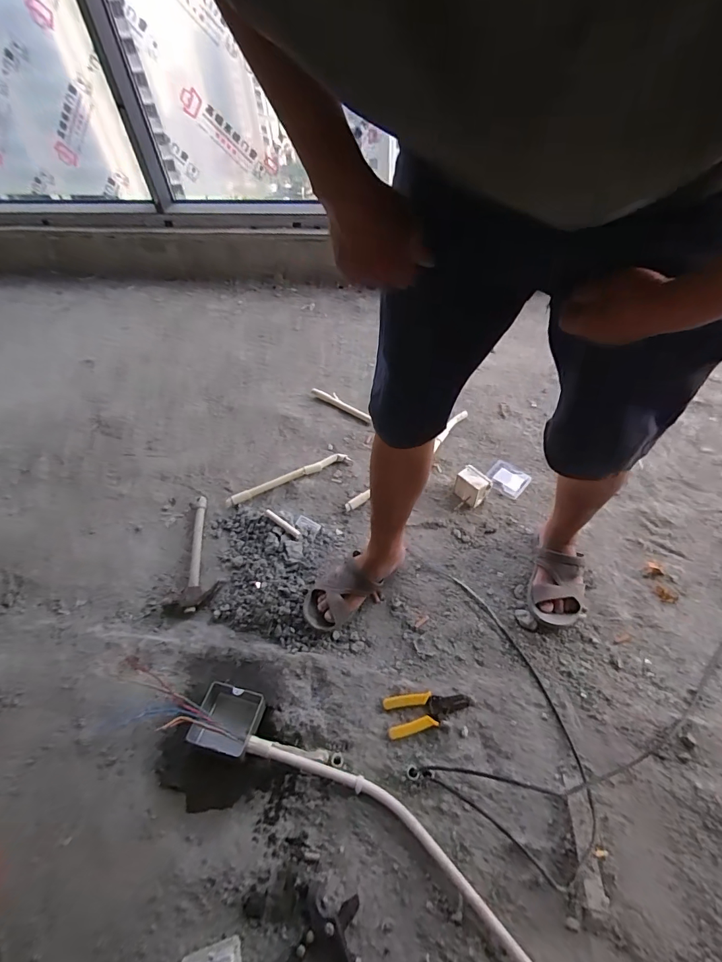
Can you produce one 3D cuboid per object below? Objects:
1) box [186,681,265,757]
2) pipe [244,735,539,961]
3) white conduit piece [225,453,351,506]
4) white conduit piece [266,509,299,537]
[{"bbox_3d":[-0.238,0.428,0.744,0.108,0.058,0.104,10,53,11],"label":"box"},{"bbox_3d":[0.274,0.680,0.487,1.132,0.068,0.103,31,60,24],"label":"pipe"},{"bbox_3d":[-0.197,-0.010,1.137,0.347,0.026,0.034,-23,54,-14],"label":"white conduit piece"},{"bbox_3d":[-0.194,0.103,1.020,0.111,0.014,0.019,29,60,24],"label":"white conduit piece"}]

